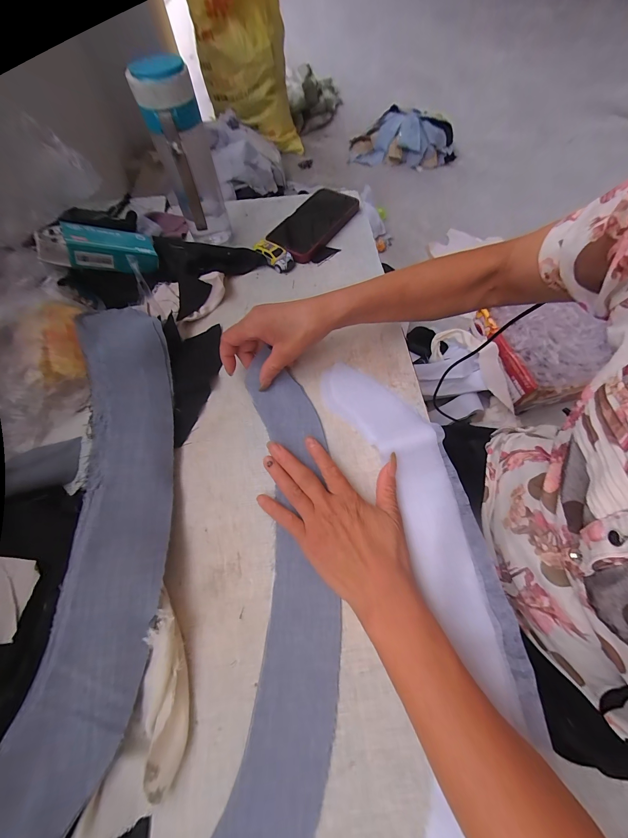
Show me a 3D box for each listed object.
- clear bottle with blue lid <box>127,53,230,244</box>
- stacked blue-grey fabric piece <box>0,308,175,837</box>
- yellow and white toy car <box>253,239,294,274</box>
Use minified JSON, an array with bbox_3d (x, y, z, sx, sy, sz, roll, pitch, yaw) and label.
[{"bbox_3d":[-0.160,-0.328,0.372,0.062,0.171,0.066,-18,68,-4],"label":"clear bottle with blue lid"},{"bbox_3d":[-0.185,0.068,0.264,0.100,0.024,0.444,-3,64,-14],"label":"stacked blue-grey fabric piece"},{"bbox_3d":[-0.057,-0.240,0.424,0.060,0.017,0.026,37,69,-4],"label":"yellow and white toy car"}]

